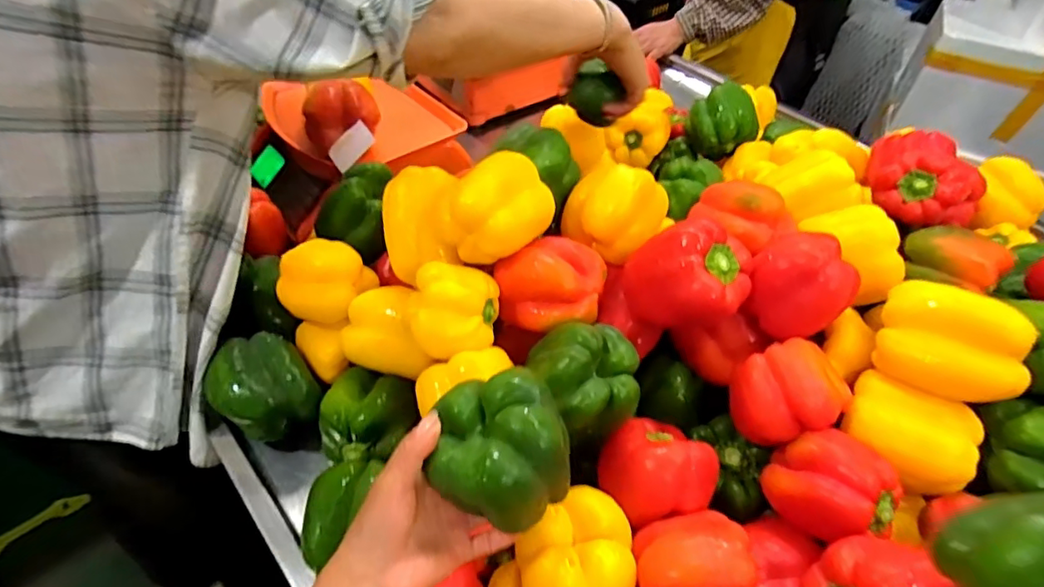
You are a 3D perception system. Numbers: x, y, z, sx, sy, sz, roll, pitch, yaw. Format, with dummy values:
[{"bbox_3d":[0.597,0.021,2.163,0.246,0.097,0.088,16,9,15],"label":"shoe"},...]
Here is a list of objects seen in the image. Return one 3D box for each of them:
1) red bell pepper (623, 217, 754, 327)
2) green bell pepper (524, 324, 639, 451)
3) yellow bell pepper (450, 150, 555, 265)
[{"bbox_3d":[0.148,-0.017,0.495,0.105,0.069,0.083,1,46,-2],"label":"red bell pepper"},{"bbox_3d":[0.053,0.071,0.481,0.093,0.075,0.086,-8,48,-11],"label":"green bell pepper"},{"bbox_3d":[-0.019,-0.079,0.512,0.069,0.065,0.095,31,52,24],"label":"yellow bell pepper"}]

